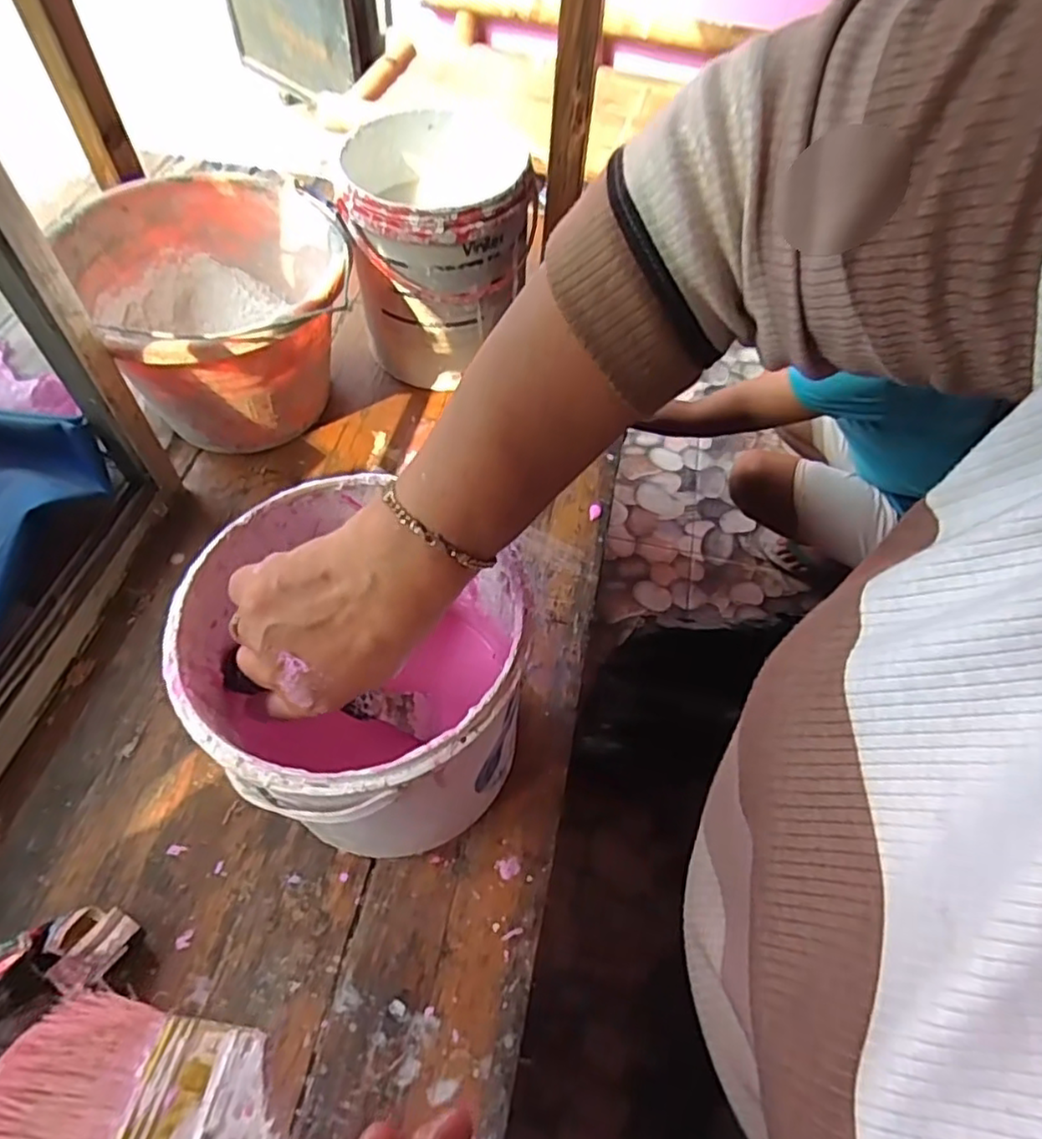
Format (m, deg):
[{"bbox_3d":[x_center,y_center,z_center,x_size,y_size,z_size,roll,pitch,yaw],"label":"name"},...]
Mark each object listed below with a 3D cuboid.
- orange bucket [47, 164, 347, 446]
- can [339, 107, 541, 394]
[{"bbox_3d":[-0.256,-0.218,0.602,0.202,0.162,0.228,-27,64,-20],"label":"orange bucket"},{"bbox_3d":[-0.079,-0.316,0.663,0.165,0.185,0.186,-3,58,-7],"label":"can"}]

